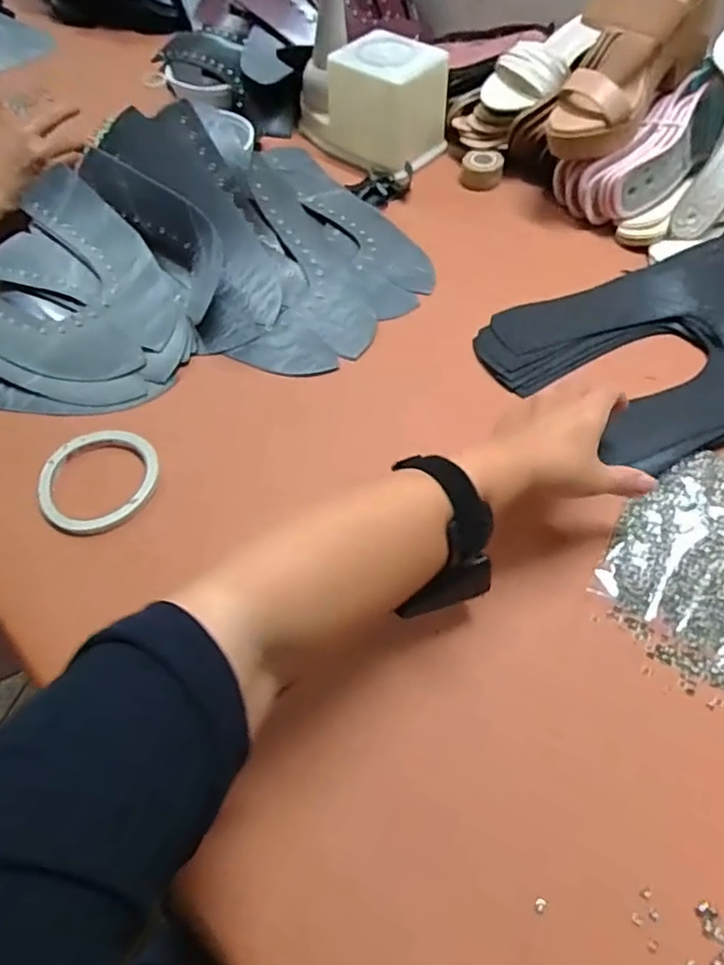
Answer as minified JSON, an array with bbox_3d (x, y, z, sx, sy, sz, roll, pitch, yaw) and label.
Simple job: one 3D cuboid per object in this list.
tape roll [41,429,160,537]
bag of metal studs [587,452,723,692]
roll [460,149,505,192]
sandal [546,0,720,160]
[{"bbox_3d":[-0.218,-0.004,0.509,0.095,0.020,0.099,-1,56,1],"label":"tape roll"},{"bbox_3d":[0.259,0.056,0.447,0.140,0.020,0.177,26,61,18],"label":"bag of metal studs"},{"bbox_3d":[0.143,-0.370,0.726,0.048,0.030,0.040,6,56,6],"label":"roll"},{"bbox_3d":[0.270,-0.440,0.644,0.110,0.093,0.219,40,100,25],"label":"sandal"}]

